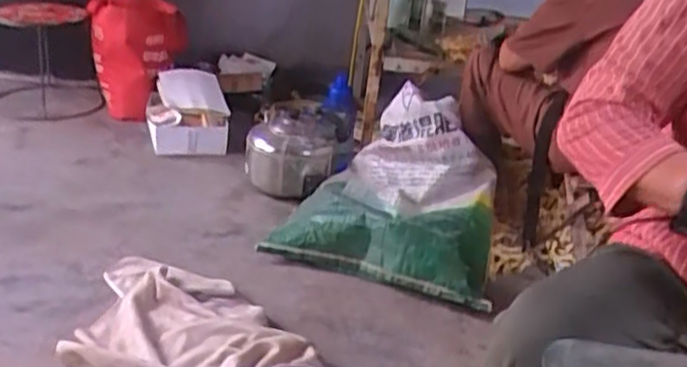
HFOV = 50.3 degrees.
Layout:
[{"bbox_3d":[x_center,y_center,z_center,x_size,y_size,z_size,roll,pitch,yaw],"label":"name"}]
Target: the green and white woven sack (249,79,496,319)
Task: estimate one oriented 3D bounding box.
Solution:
[{"bbox_3d":[0.112,0.004,1.688,0.479,0.297,0.420,9,25,10],"label":"green and white woven sack"}]

